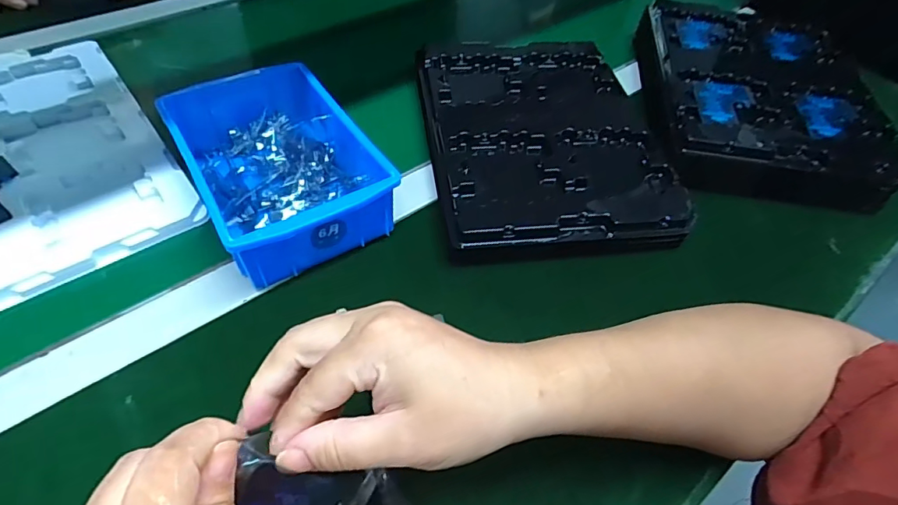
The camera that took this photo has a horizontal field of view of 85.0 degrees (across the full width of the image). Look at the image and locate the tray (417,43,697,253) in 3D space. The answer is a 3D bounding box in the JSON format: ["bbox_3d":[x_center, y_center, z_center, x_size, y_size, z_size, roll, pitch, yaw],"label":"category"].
[{"bbox_3d":[0.092,-0.117,0.489,0.224,0.046,0.296,-4,52,-9],"label":"tray"}]

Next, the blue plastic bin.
[{"bbox_3d":[-0.142,-0.072,0.412,0.124,0.068,0.196,-25,58,-23],"label":"blue plastic bin"}]

